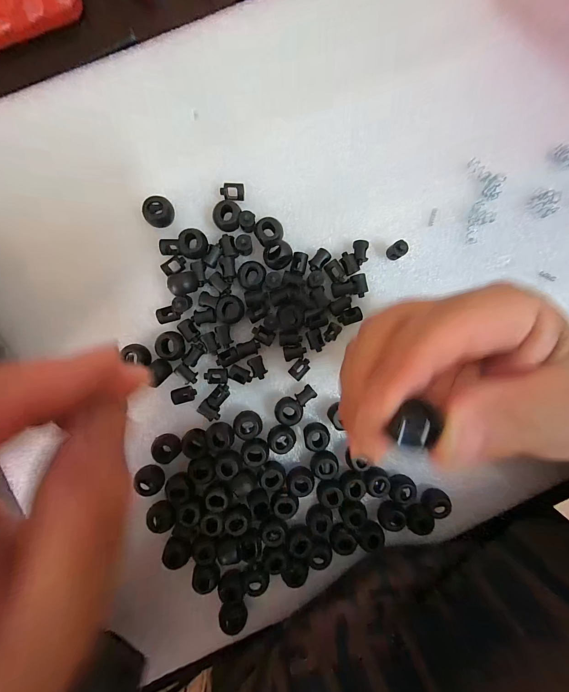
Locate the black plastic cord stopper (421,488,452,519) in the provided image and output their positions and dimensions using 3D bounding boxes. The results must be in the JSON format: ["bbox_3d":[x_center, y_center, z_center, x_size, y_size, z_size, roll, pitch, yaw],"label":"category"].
[{"bbox_3d":[0.101,0.103,0.192,0.016,0.008,0.016,0,92,-3],"label":"black plastic cord stopper"}]

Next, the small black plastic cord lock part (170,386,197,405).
[{"bbox_3d":[-0.063,0.030,0.182,0.014,0.005,0.009,-12,90,-3],"label":"small black plastic cord lock part"}]

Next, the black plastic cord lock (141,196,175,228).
[{"bbox_3d":[-0.077,-0.082,0.179,0.016,0.010,0.016,-1,92,-3],"label":"black plastic cord lock"}]

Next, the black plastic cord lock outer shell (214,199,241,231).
[{"bbox_3d":[-0.035,-0.081,0.180,0.016,0.011,0.017,0,92,-3],"label":"black plastic cord lock outer shell"}]

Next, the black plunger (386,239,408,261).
[{"bbox_3d":[0.073,-0.061,0.187,0.008,0.013,0.009,-36,94,-1],"label":"black plunger"}]

